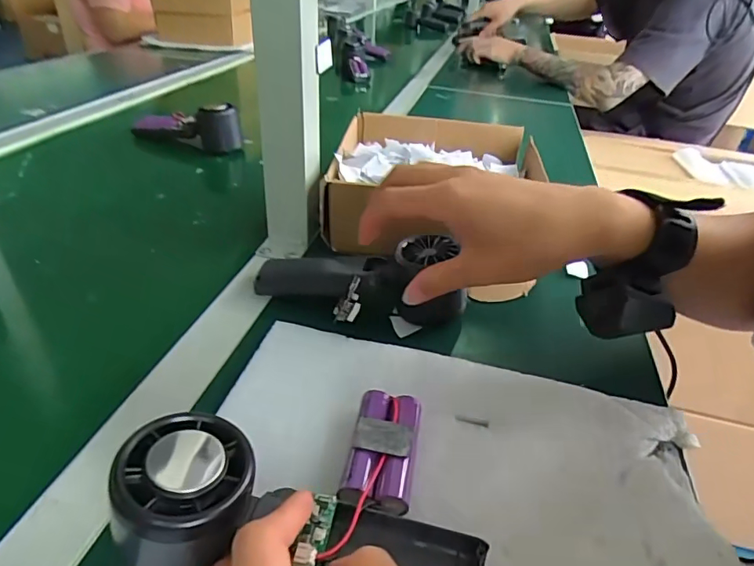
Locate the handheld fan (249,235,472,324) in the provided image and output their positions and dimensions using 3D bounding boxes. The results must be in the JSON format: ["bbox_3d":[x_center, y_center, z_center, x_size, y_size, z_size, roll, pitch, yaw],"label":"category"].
[{"bbox_3d":[-0.015,0.000,0.382,0.159,0.057,0.060,2,34,11],"label":"handheld fan"}]

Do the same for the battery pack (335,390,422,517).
[{"bbox_3d":[0.003,0.090,0.264,0.033,0.020,0.072,7,35,7],"label":"battery pack"}]

